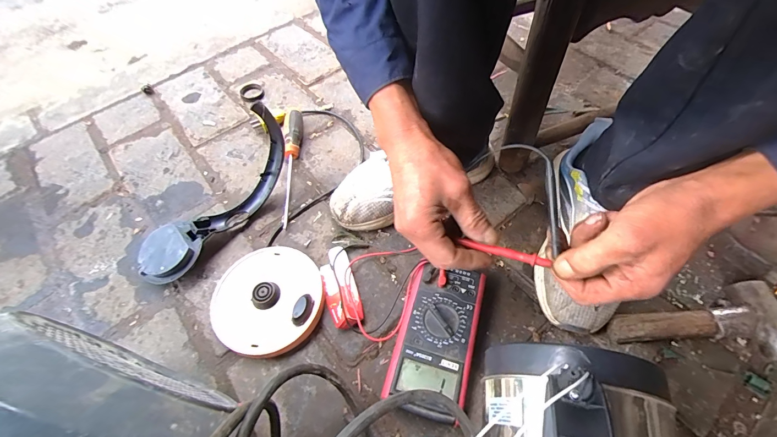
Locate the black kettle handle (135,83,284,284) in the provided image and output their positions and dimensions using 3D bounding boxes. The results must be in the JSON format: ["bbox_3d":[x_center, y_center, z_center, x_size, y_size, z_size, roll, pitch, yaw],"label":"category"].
[{"bbox_3d":[-0.237,-0.031,0.473,0.080,0.116,0.289,40,88,24],"label":"black kettle handle"}]

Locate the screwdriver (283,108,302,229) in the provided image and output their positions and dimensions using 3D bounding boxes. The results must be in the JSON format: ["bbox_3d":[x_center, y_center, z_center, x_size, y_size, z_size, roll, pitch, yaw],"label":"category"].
[{"bbox_3d":[-0.160,-0.105,0.563,0.029,0.037,0.251,-8,58,-3],"label":"screwdriver"}]

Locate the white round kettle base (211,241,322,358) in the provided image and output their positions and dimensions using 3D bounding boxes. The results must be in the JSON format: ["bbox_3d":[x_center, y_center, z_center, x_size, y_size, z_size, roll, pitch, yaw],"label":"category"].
[{"bbox_3d":[-0.158,0.100,0.442,0.143,0.033,0.139,-1,58,2],"label":"white round kettle base"}]

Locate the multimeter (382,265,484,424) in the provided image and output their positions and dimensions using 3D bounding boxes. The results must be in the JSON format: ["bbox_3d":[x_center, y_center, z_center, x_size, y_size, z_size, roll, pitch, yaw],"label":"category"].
[{"bbox_3d":[0.056,0.139,0.404,0.086,0.042,0.166,14,59,11],"label":"multimeter"}]

